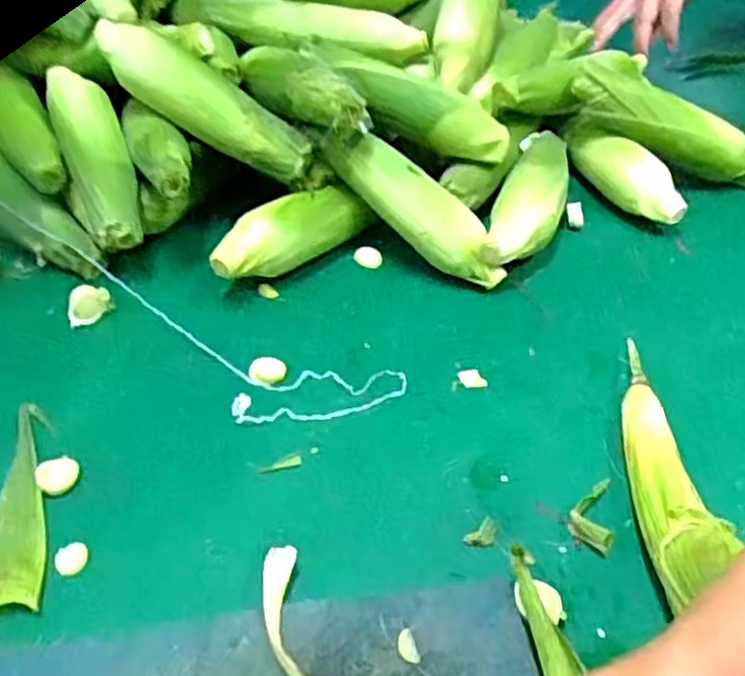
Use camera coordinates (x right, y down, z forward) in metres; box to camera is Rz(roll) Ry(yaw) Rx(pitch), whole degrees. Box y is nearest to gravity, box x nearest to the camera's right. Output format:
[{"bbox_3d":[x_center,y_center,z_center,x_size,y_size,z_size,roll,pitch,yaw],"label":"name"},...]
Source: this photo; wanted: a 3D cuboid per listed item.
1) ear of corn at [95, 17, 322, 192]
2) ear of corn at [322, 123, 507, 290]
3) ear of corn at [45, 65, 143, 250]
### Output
[{"bbox_3d":[-0.147,-0.213,0.676,0.246,0.060,0.059,34,49,2],"label":"ear of corn"},{"bbox_3d":[0.041,-0.118,0.667,0.195,0.063,0.049,42,51,0],"label":"ear of corn"},{"bbox_3d":[-0.245,-0.158,0.668,0.054,0.042,0.173,-18,76,-18],"label":"ear of corn"}]

